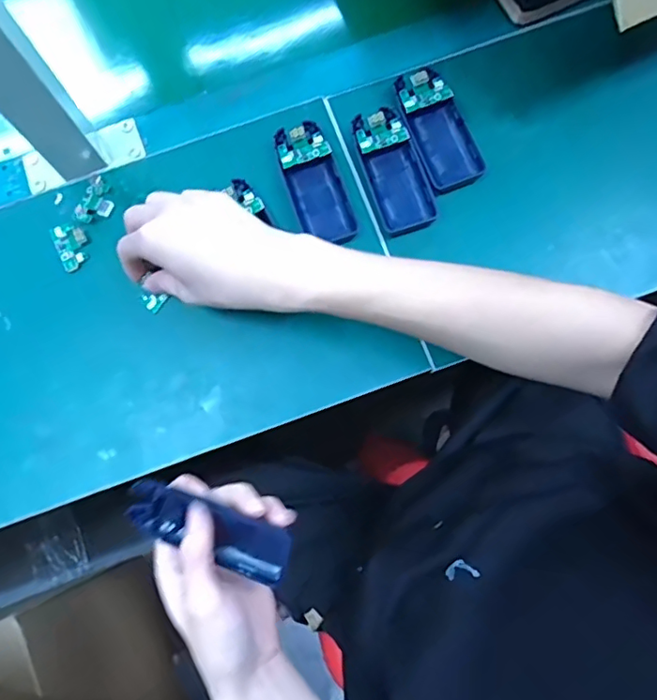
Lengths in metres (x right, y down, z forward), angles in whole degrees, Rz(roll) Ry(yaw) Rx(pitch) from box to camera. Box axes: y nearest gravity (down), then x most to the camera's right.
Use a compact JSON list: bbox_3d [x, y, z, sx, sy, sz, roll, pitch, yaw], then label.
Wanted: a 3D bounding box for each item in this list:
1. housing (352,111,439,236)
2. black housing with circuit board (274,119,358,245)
[{"bbox_3d":[0.053,-0.145,0.443,0.043,0.020,0.100,-19,79,-2],"label":"housing"},{"bbox_3d":[-0.010,-0.133,0.439,0.041,0.017,0.101,-19,79,-2],"label":"black housing with circuit board"}]

